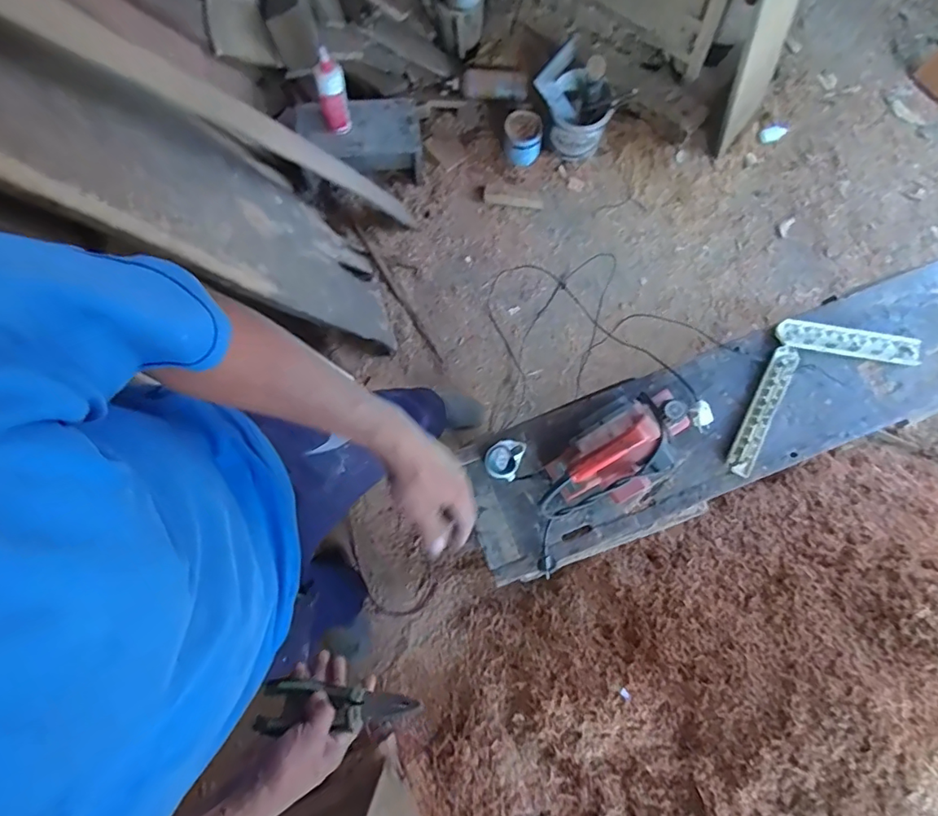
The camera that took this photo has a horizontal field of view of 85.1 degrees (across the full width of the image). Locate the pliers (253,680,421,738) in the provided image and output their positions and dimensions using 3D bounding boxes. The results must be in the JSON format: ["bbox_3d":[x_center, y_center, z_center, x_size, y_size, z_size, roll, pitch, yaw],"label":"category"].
[{"bbox_3d":[-0.140,0.324,0.553,0.168,0.034,0.036,2,76,-1],"label":"pliers"}]

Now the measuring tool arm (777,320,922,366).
[{"bbox_3d":[0.732,-0.127,0.985,0.273,0.011,0.059,7,80,0],"label":"measuring tool arm"}]

